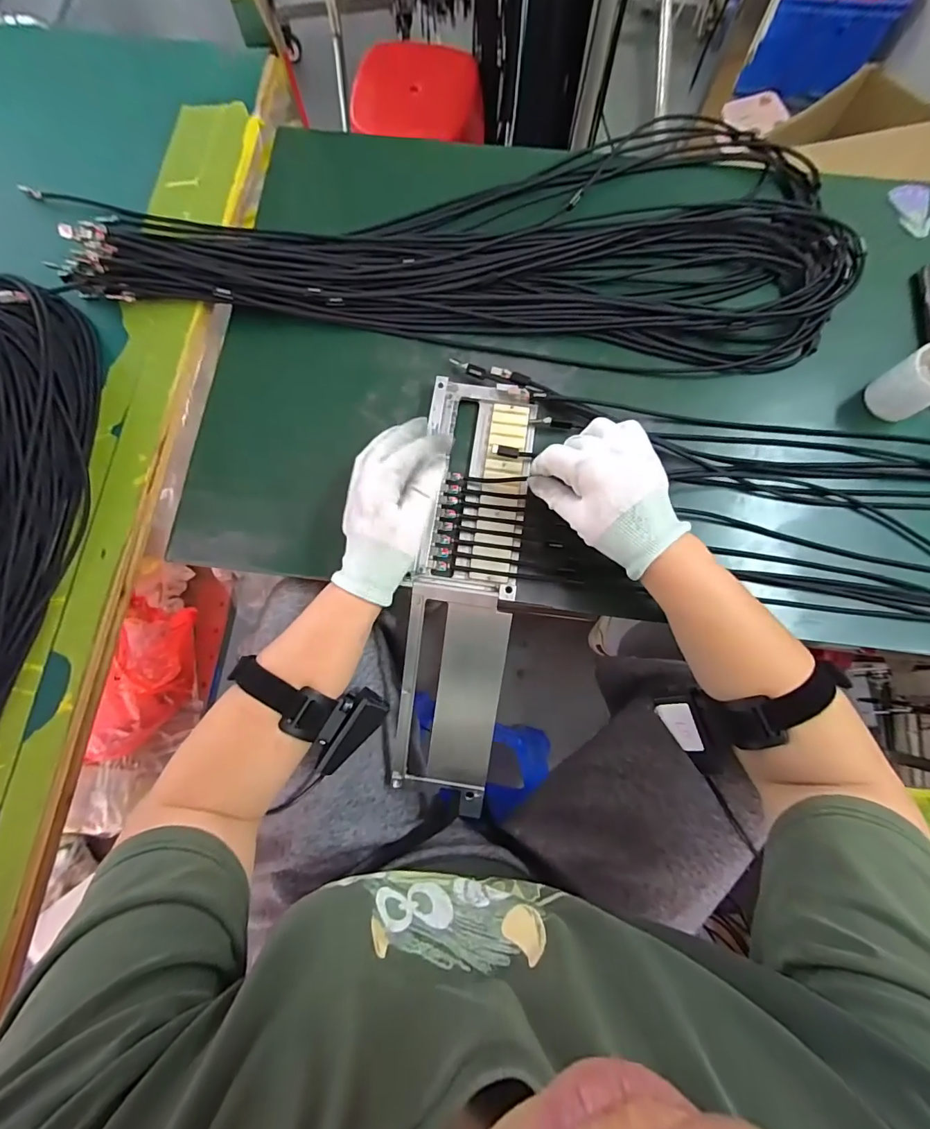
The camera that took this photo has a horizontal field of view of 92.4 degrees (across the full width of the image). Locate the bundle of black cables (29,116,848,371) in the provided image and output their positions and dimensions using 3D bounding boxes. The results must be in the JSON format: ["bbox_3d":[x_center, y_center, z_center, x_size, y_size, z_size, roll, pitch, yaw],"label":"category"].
[{"bbox_3d":[0.003,-0.353,0.454,0.739,0.048,0.282,7,78,2],"label":"bundle of black cables"}]

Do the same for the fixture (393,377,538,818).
[{"bbox_3d":[0.000,0.023,0.407,0.105,0.047,0.397,7,88,2],"label":"fixture"}]

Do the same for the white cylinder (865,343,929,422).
[{"bbox_3d":[0.413,-0.166,0.407,0.047,0.056,0.047,0,78,1],"label":"white cylinder"}]

